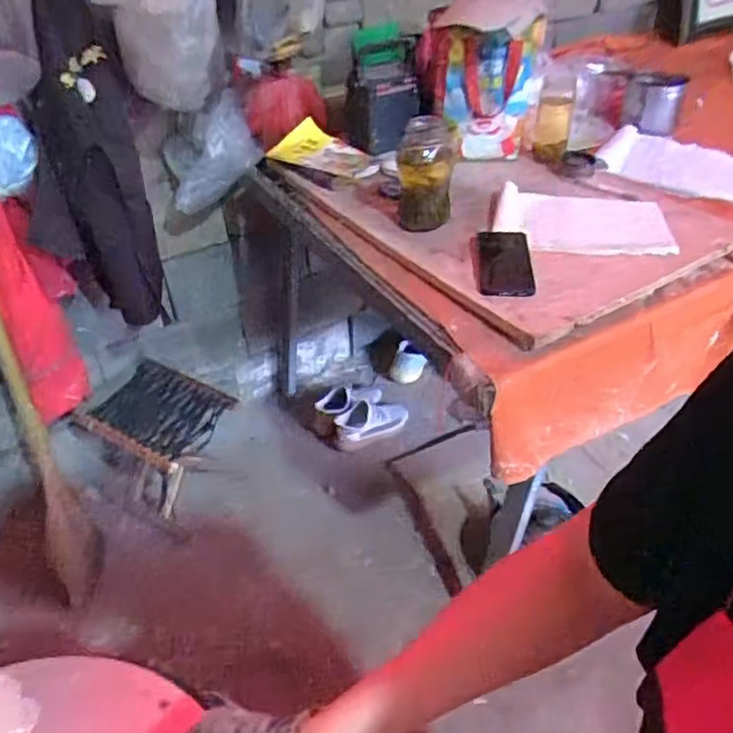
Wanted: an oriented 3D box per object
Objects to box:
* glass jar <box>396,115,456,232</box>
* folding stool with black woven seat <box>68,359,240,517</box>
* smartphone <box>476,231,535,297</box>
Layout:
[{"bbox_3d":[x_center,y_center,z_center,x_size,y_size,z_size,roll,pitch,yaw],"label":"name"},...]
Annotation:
[{"bbox_3d":[0.100,-0.323,1.107,0.086,0.165,0.086,4,40,9],"label":"glass jar"},{"bbox_3d":[-0.511,0.146,1.618,0.334,0.205,0.263,18,44,24],"label":"folding stool with black woven seat"},{"bbox_3d":[0.211,-0.164,1.011,0.083,0.016,0.163,4,43,2],"label":"smartphone"}]

